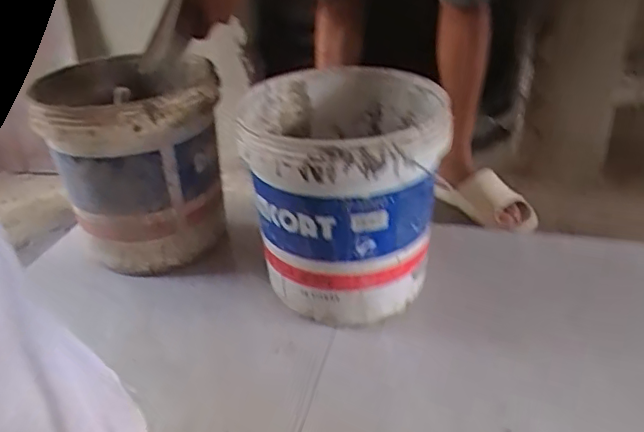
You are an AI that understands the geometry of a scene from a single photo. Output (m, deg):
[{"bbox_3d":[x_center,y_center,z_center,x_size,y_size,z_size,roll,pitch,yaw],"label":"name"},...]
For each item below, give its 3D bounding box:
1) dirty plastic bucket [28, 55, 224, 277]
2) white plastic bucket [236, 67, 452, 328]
[{"bbox_3d":[-0.327,-0.083,1.046,0.291,0.336,0.311,-2,32,1],"label":"dirty plastic bucket"},{"bbox_3d":[0.034,-0.024,0.905,0.288,0.327,0.318,0,32,5],"label":"white plastic bucket"}]

